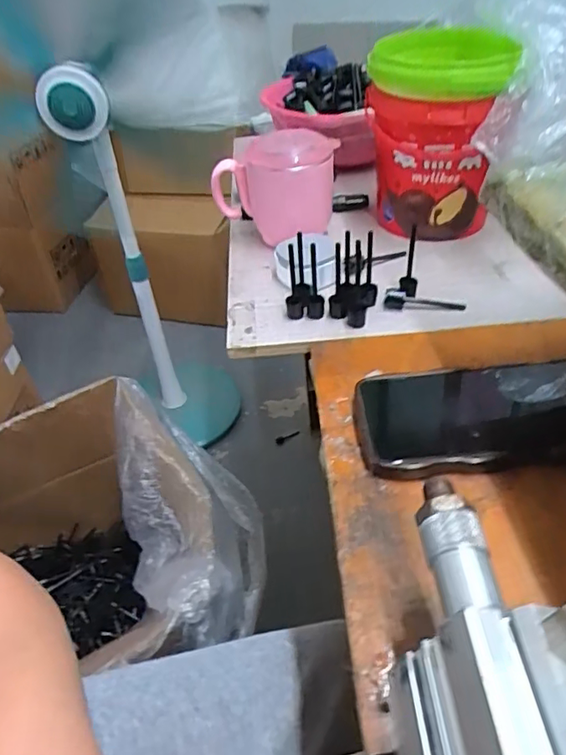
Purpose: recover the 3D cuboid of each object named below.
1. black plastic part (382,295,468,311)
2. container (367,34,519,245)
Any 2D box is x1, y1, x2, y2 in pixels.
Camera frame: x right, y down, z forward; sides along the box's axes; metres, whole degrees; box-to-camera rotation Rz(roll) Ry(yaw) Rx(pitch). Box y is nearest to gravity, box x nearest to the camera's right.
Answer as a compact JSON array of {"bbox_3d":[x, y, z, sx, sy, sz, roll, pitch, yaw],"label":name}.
[{"bbox_3d":[0.113,-0.060,0.450,0.063,0.013,0.013,3,42,9],"label":"black plastic part"},{"bbox_3d":[0.137,-0.220,0.520,0.115,0.155,0.128,3,42,9],"label":"container"}]

